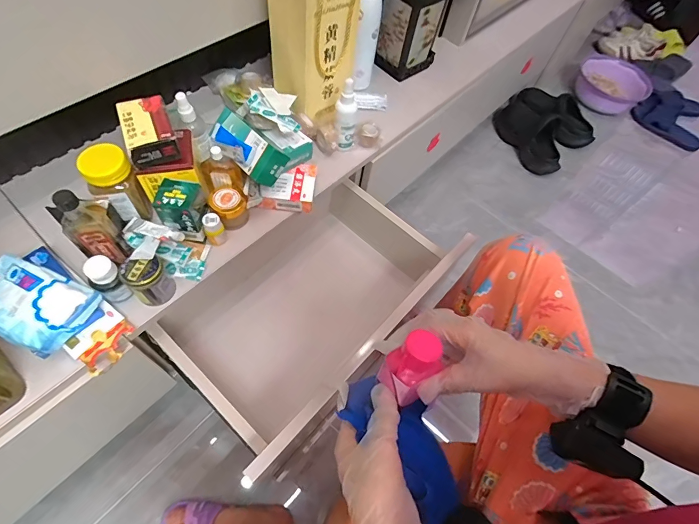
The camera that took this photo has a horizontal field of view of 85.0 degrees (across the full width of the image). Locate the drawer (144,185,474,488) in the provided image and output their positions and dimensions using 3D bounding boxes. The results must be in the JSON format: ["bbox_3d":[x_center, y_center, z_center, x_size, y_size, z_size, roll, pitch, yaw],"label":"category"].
[{"bbox_3d":[-0.085,0.080,0.746,0.351,0.194,0.480,41,64,15],"label":"drawer"}]

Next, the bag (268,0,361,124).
[{"bbox_3d":[-0.058,-0.376,0.619,0.114,0.225,0.110,-30,68,-21],"label":"bag"}]

